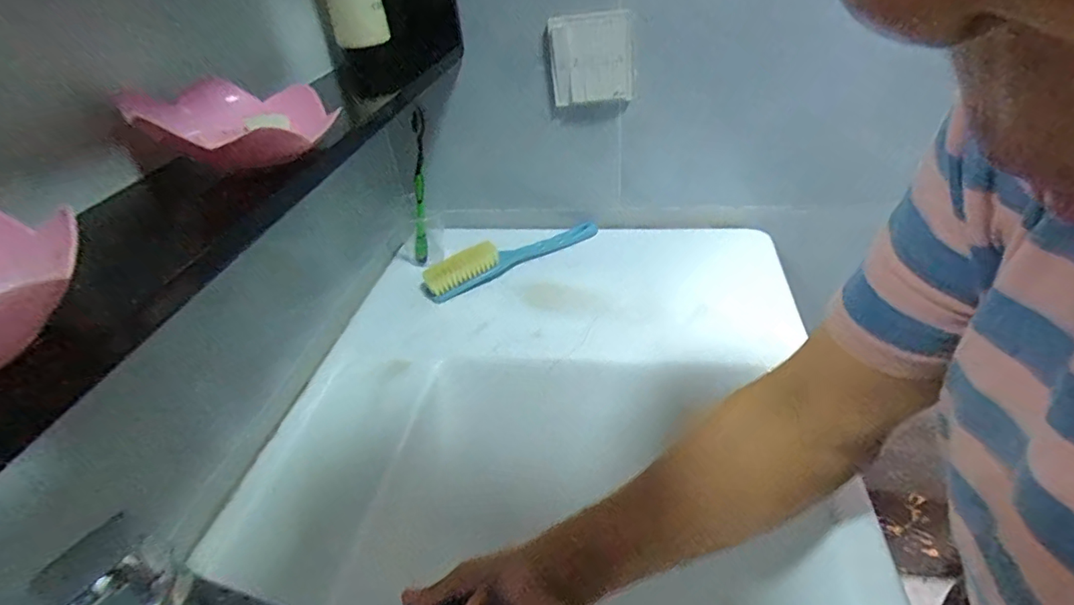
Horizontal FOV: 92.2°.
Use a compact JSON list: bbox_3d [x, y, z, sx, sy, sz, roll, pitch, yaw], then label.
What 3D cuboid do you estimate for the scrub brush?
[{"bbox_3d":[-0.027,-0.060,0.621,0.229,0.040,0.036,-22,39,-19],"label":"scrub brush"}]

